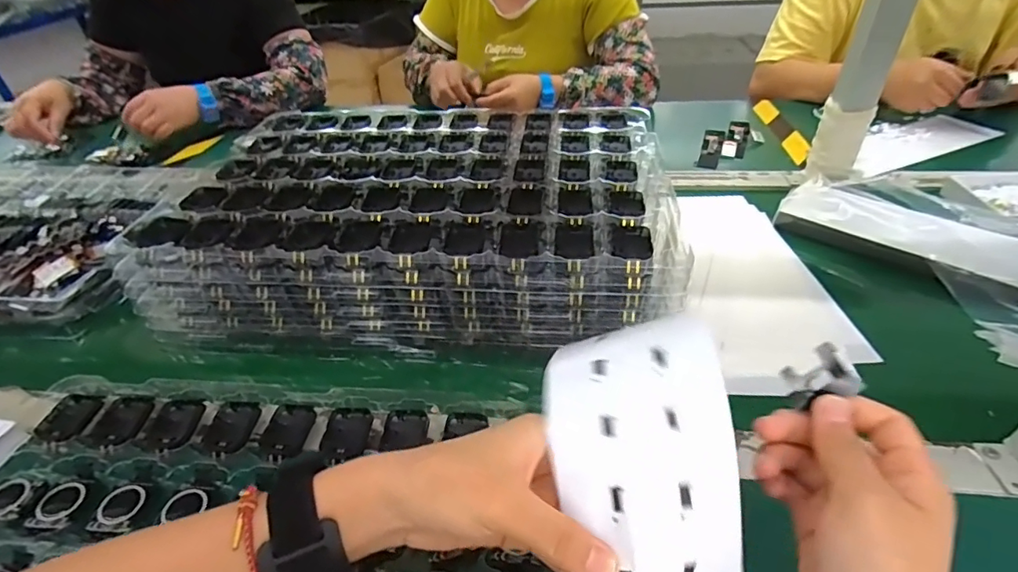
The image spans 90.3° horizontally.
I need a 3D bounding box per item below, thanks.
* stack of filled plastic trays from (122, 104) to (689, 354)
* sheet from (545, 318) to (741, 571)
[{"bbox_3d":[-0.084,-0.085,0.554,0.469,0.092,0.311,1,39,5],"label":"stack of filled plastic trays"},{"bbox_3d":[0.060,0.112,0.231,0.083,0.031,0.198,1,69,5],"label":"sheet"}]

